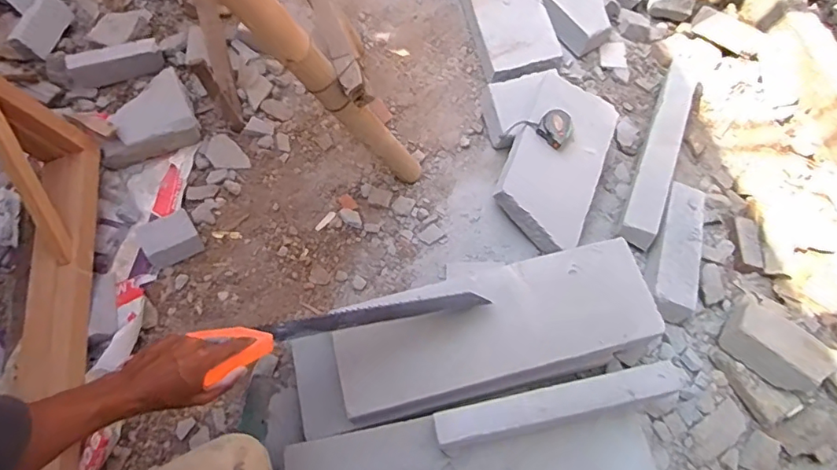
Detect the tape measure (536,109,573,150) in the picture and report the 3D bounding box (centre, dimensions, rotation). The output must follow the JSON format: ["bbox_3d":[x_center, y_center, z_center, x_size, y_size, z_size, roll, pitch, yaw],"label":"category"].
[{"bbox_3d":[0.306,-0.238,1.160,0.069,0.051,0.066,43,72,15],"label":"tape measure"}]

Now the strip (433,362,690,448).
[{"bbox_3d":[0.227,0.263,0.824,0.402,0.042,0.055,-11,68,-7],"label":"strip"}]

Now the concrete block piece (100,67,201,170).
[{"bbox_3d":[-0.653,-0.273,1.227,0.225,0.075,0.175,-26,70,-13],"label":"concrete block piece"}]

